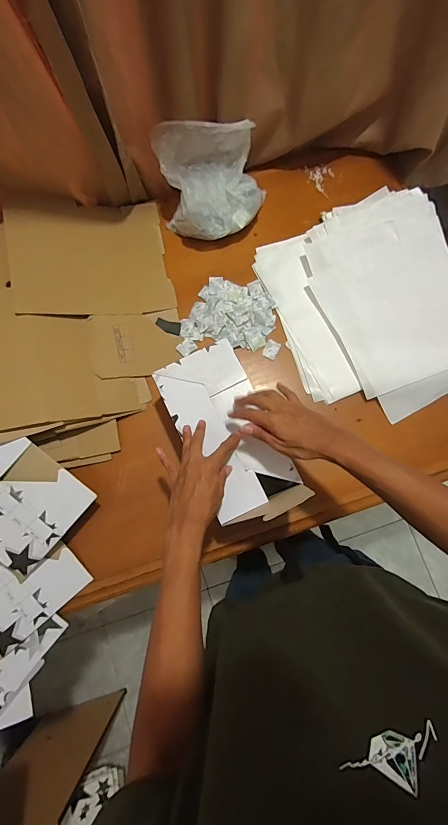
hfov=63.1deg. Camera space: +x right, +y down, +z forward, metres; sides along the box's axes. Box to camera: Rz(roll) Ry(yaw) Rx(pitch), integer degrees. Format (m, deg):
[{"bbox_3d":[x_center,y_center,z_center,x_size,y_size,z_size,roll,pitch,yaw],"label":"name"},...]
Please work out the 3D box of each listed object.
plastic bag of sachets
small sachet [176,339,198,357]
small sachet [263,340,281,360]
[{"bbox_3d":[-0.021,-0.459,0.728,0.211,0.149,0.155,-9,78,-1],"label":"plastic bag of sachets"},{"bbox_3d":[-0.076,-0.133,0.746,0.030,0.004,0.039,44,68,3],"label":"small sachet"},{"bbox_3d":[0.098,-0.130,0.753,0.028,0.005,0.037,27,80,6],"label":"small sachet"}]

